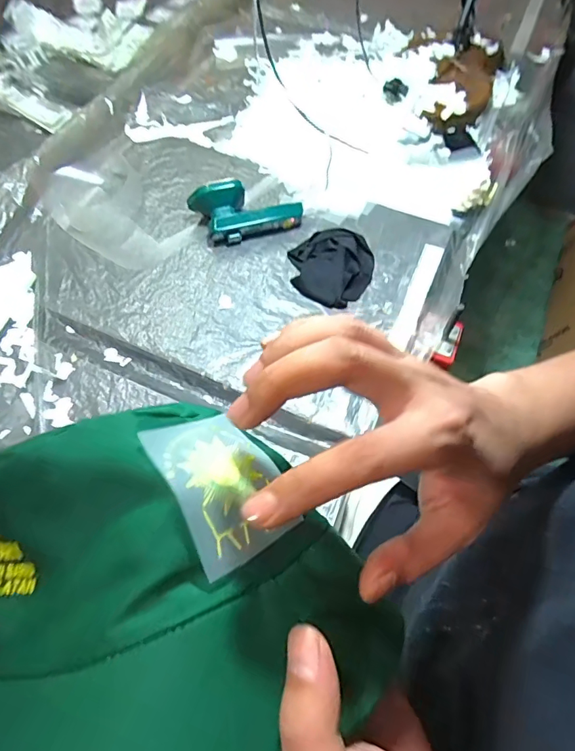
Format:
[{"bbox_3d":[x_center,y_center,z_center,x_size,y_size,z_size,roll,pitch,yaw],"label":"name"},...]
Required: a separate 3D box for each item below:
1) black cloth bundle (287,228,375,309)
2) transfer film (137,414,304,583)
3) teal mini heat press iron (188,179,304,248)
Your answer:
[{"bbox_3d":[0.073,-0.186,0.754,0.134,0.033,0.140,0,62,-1],"label":"black cloth bundle"},{"bbox_3d":[-0.026,0.045,0.199,0.052,0.006,0.064,-17,67,-46],"label":"transfer film"},{"bbox_3d":[-0.068,-0.283,0.780,0.178,0.078,0.077,-15,63,-9],"label":"teal mini heat press iron"}]

